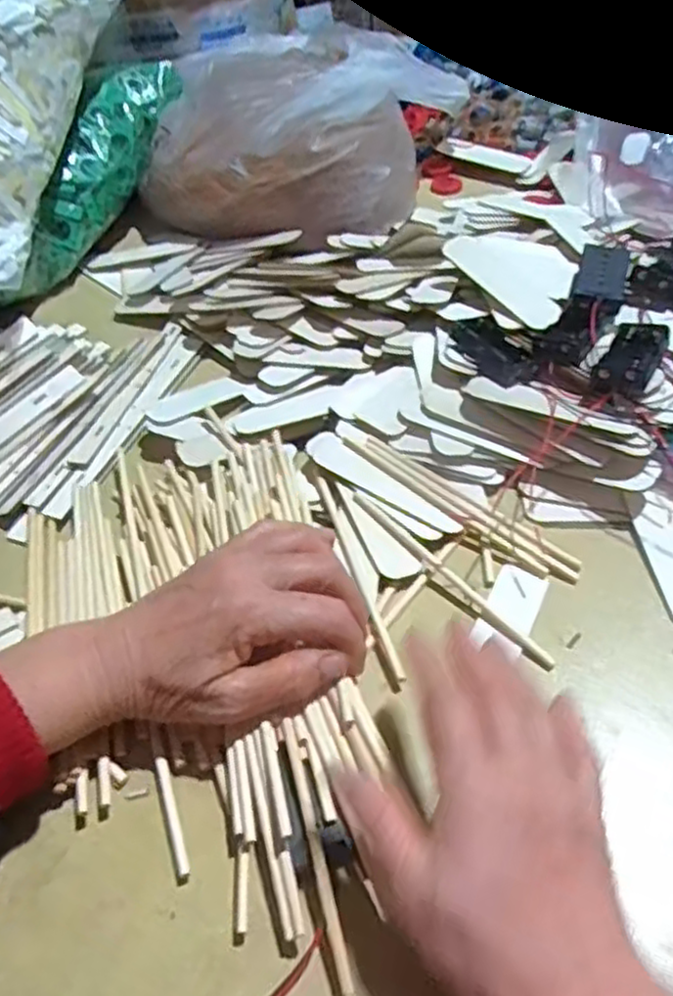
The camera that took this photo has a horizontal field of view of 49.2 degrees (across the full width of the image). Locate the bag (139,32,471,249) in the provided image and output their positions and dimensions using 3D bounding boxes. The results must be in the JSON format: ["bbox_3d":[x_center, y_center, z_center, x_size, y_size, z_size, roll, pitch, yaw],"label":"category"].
[{"bbox_3d":[-0.037,-0.338,0.688,0.274,0.097,0.212,3,48,8],"label":"bag"}]

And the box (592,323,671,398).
[{"bbox_3d":[0.181,-0.088,0.449,0.032,0.018,0.058,22,54,23],"label":"box"}]

